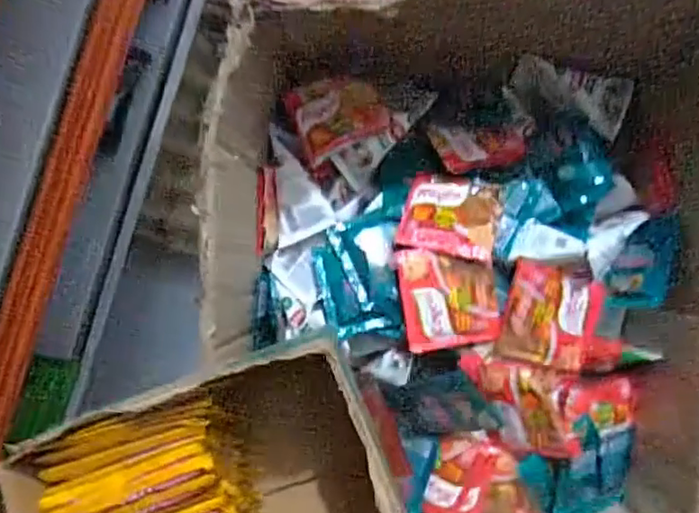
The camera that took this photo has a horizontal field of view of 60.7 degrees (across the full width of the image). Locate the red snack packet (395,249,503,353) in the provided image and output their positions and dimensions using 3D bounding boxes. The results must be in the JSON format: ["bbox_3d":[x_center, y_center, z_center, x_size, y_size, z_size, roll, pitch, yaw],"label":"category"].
[{"bbox_3d":[0.080,0.032,0.480,0.076,0.012,0.080,-9,87,1],"label":"red snack packet"}]

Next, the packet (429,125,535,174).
[{"bbox_3d":[0.116,-0.095,0.514,0.087,0.010,0.048,-5,63,-9],"label":"packet"}]

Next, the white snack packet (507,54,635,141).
[{"bbox_3d":[0.193,-0.140,0.526,0.104,0.021,0.050,13,88,2],"label":"white snack packet"}]

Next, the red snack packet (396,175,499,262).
[{"bbox_3d":[0.084,-0.033,0.495,0.074,0.010,0.073,9,61,15],"label":"red snack packet"}]

